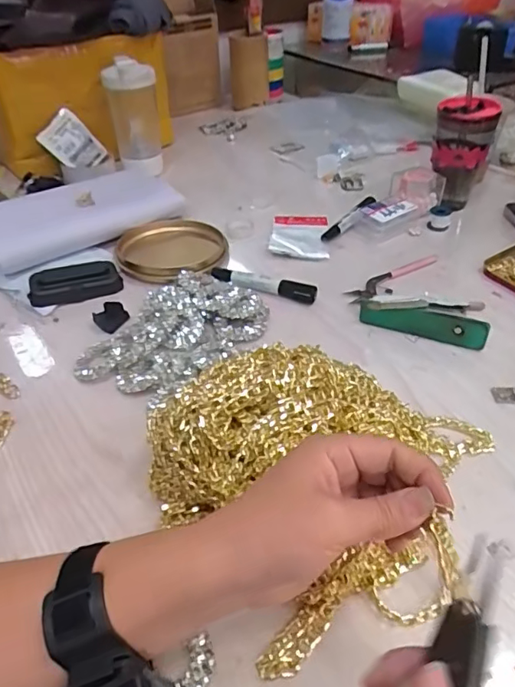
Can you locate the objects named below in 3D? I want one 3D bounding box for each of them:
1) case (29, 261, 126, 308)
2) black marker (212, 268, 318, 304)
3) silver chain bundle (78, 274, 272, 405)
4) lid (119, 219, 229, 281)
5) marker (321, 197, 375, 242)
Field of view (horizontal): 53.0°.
[{"bbox_3d":[-0.223,-0.074,0.634,0.106,0.031,0.042,-16,43,-16],"label":"case"},{"bbox_3d":[0.006,-0.073,0.638,0.135,0.018,0.018,13,43,16],"label":"black marker"},{"bbox_3d":[-0.089,-0.010,0.560,0.126,0.028,0.183,24,47,27],"label":"silver chain bundle"},{"bbox_3d":[-0.114,-0.127,0.704,0.144,0.021,0.147,-1,41,1],"label":"lid"},{"bbox_3d":[0.135,-0.181,0.752,0.019,0.020,0.127,27,49,29],"label":"marker"}]

